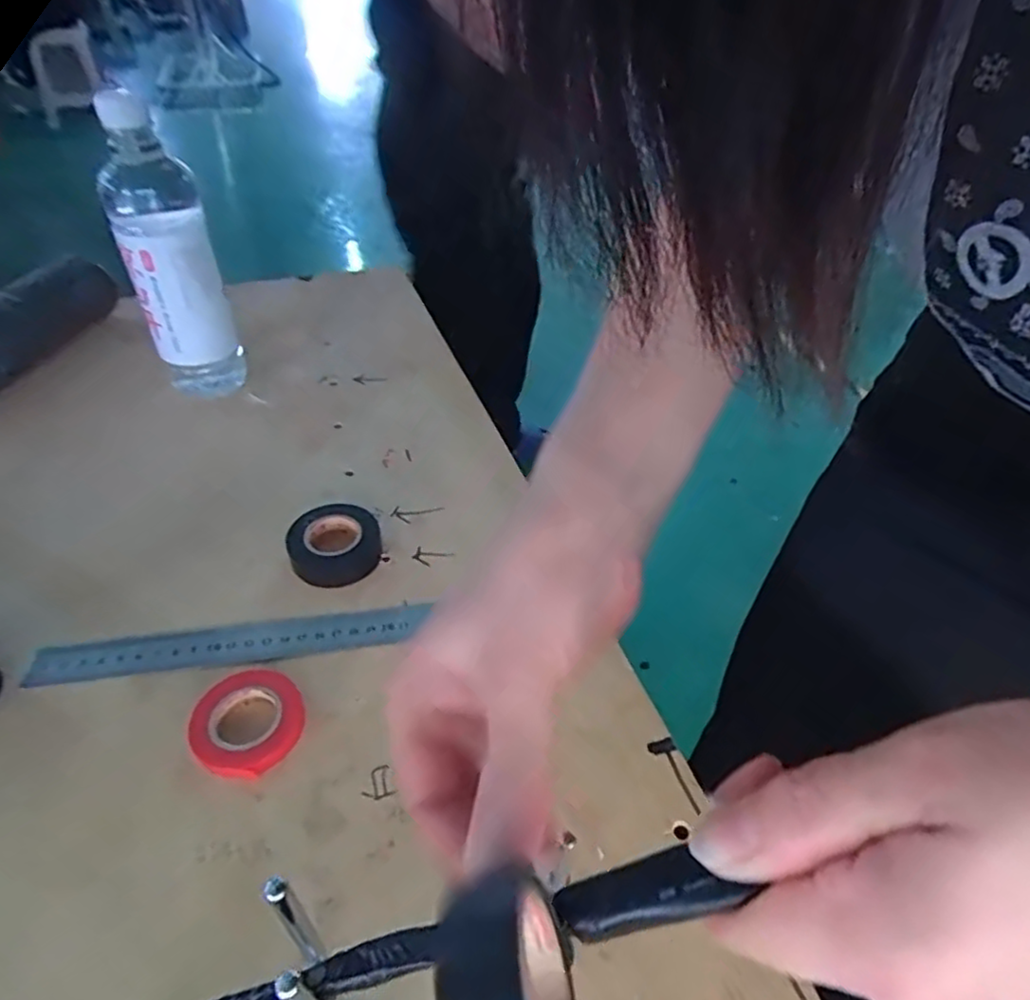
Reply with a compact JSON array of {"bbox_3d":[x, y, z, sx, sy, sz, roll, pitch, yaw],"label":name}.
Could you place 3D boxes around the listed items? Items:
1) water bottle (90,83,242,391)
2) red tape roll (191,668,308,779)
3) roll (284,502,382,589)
[{"bbox_3d":[-0.274,-0.191,0.537,0.064,0.225,0.061,-18,47,-21],"label":"water bottle"},{"bbox_3d":[-0.142,0.117,0.359,0.056,0.009,0.060,2,43,-2],"label":"red tape roll"},{"bbox_3d":[-0.119,0.030,0.447,0.058,0.022,0.056,2,43,-2],"label":"roll"}]

